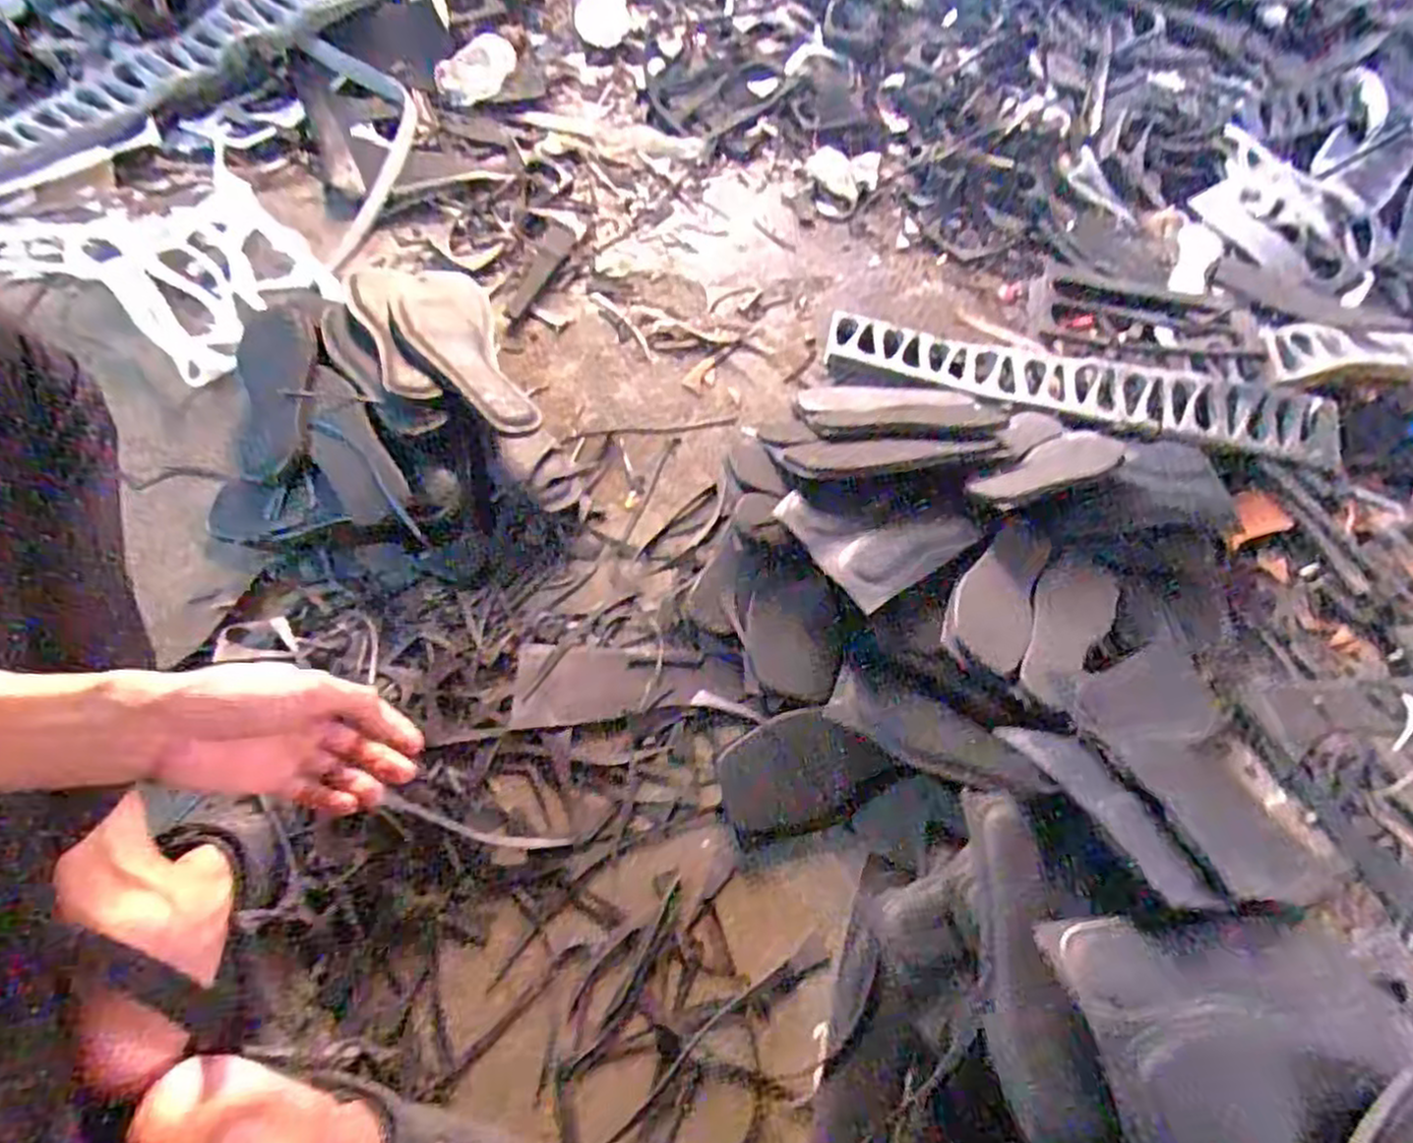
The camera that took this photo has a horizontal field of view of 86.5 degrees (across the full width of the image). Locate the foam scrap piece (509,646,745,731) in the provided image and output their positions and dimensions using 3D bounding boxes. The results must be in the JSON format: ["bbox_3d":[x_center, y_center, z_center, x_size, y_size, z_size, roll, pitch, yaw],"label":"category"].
[{"bbox_3d":[-0.075,0.114,0.744,0.221,0.018,0.084,3,58,-8],"label":"foam scrap piece"}]

